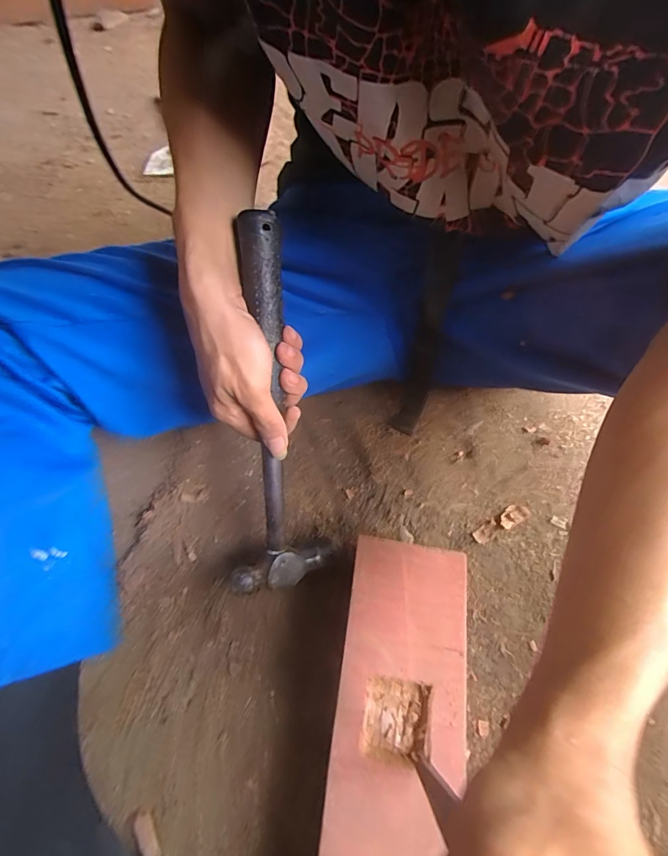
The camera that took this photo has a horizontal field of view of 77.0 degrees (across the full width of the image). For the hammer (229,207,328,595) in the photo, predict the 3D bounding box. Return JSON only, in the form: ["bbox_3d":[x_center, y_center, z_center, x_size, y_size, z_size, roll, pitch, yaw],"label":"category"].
[{"bbox_3d":[-0.048,-0.010,0.340,0.069,0.045,0.300,0,103,2],"label":"hammer"}]

